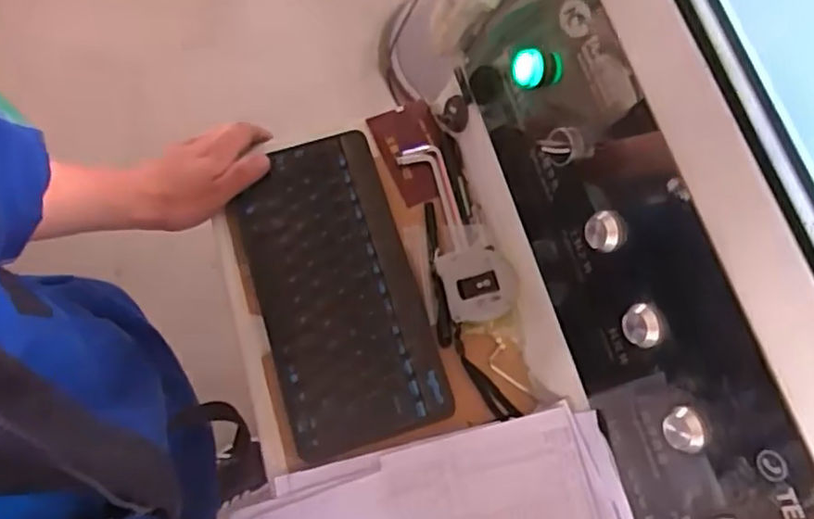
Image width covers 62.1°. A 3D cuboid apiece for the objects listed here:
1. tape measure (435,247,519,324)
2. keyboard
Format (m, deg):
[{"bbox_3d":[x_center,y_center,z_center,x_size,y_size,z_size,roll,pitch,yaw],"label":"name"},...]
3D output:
[{"bbox_3d":[0.063,0.024,0.601,0.065,0.039,0.067,0,73,0],"label":"tape measure"},{"bbox_3d":[-0.063,0.025,0.609,0.138,0.031,0.275,-18,73,-4],"label":"keyboard"}]

